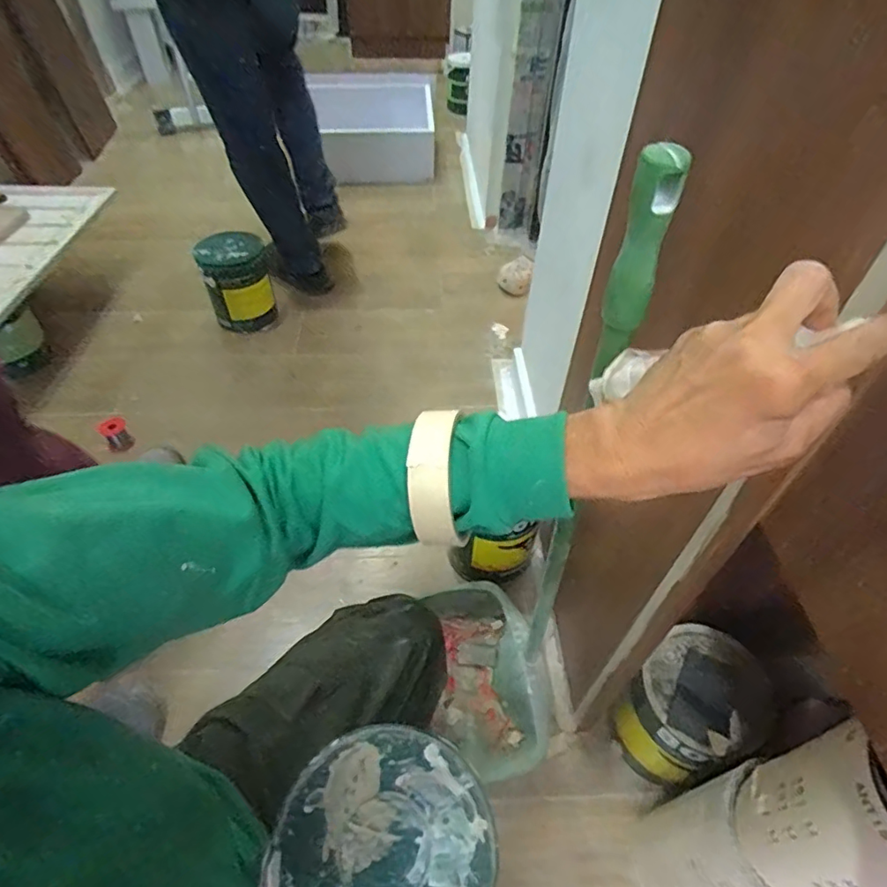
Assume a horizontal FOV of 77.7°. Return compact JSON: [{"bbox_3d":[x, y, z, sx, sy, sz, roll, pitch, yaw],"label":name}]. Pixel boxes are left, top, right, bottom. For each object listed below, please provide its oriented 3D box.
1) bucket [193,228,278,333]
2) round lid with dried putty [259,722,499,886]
[{"bbox_3d":[-0.543,-0.430,1.463,0.161,0.200,0.167,1,48,-1],"label":"bucket"},{"bbox_3d":[-0.044,0.310,0.421,0.164,0.008,0.166,1,48,-1],"label":"round lid with dried putty"}]

